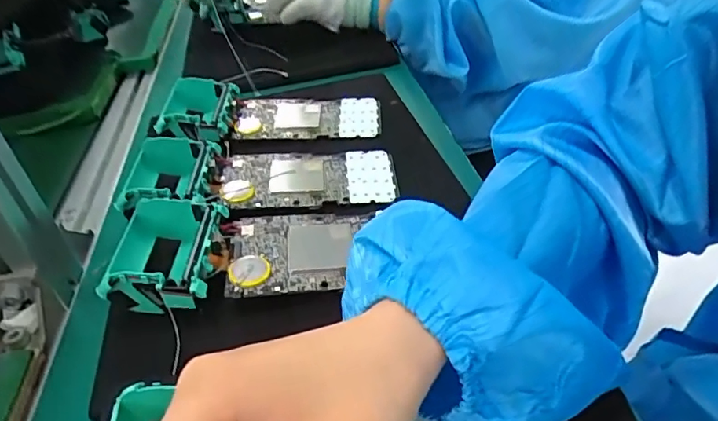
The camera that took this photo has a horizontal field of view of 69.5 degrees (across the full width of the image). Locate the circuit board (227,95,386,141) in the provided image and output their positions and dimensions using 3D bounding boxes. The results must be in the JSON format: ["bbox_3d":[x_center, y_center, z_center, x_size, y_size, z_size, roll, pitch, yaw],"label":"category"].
[{"bbox_3d":[-0.047,-0.085,0.472,0.131,0.010,0.061,0,45,-1],"label":"circuit board"}]

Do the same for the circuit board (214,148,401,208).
[{"bbox_3d":[-0.040,-0.026,0.394,0.133,0.014,0.064,-6,38,-3],"label":"circuit board"}]

